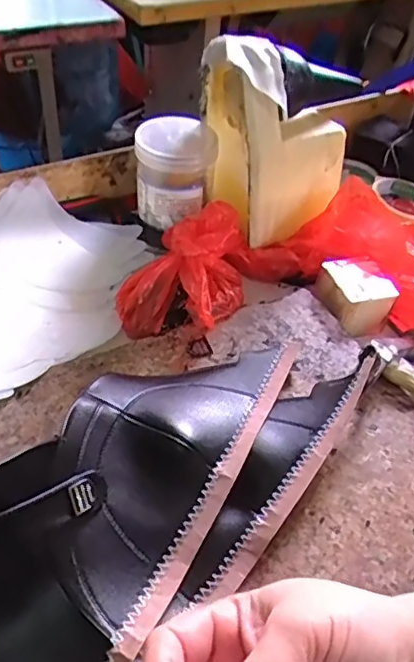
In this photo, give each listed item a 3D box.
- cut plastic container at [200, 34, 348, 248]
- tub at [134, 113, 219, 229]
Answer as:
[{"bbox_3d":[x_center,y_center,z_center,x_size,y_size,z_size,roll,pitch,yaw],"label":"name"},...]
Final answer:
[{"bbox_3d":[0.070,-0.203,0.595,0.126,0.173,0.124,-10,47,-16],"label":"cut plastic container"},{"bbox_3d":[-0.033,-0.172,0.617,0.082,0.084,0.097,6,45,-1],"label":"tub"}]

